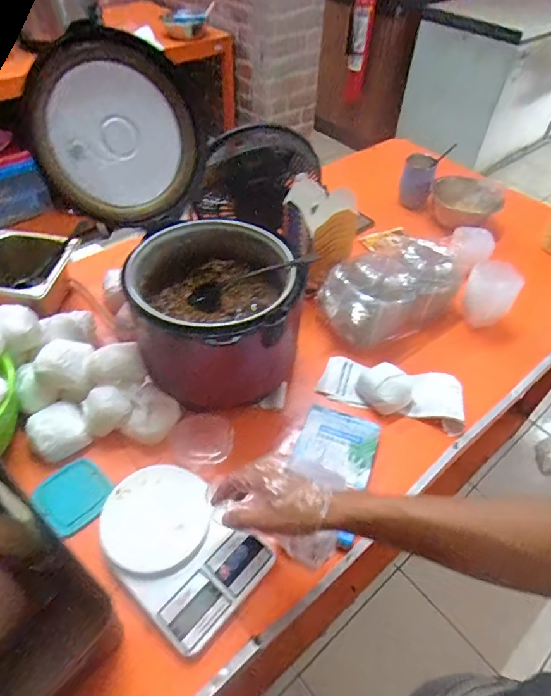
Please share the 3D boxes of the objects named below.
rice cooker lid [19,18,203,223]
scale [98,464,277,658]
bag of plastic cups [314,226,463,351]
[{"bbox_3d":[-0.231,-0.330,0.683,0.247,0.271,0.085,7,8,-24],"label":"rice cooker lid"},{"bbox_3d":[-0.126,0.248,0.577,0.212,0.032,0.149,34,53,25],"label":"scale"},{"bbox_3d":[0.213,-0.118,0.858,0.256,0.131,0.149,-31,56,-28],"label":"bag of plastic cups"}]

